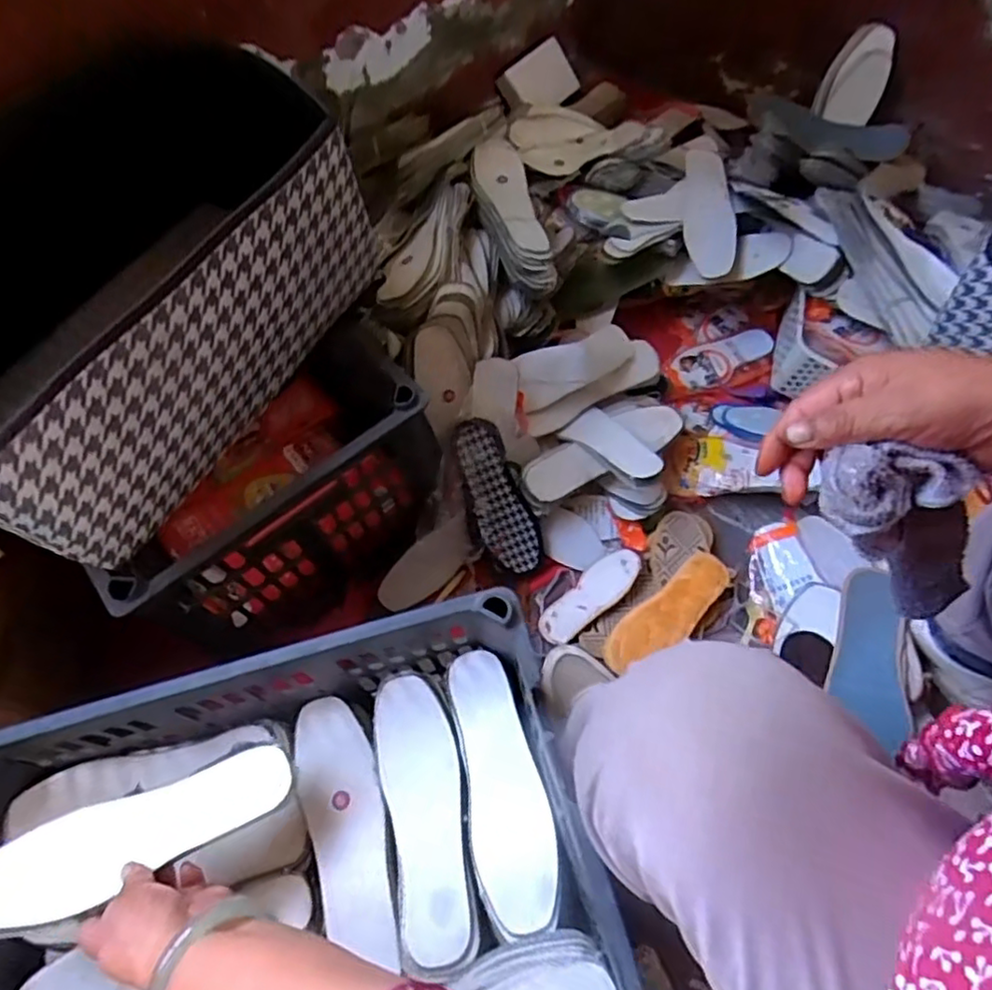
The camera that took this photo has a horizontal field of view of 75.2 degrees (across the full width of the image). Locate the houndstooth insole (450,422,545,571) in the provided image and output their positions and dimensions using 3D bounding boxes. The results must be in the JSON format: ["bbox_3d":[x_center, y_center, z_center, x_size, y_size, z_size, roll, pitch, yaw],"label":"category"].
[{"bbox_3d":[-0.003,0.005,0.788,0.073,0.009,0.197,-23,104,-8],"label":"houndstooth insole"}]

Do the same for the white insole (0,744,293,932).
[{"bbox_3d":[-0.267,0.253,0.480,0.220,0.012,0.067,-18,62,-19],"label":"white insole"}]

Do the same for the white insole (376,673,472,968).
[{"bbox_3d":[-0.060,0.265,0.549,0.062,0.013,0.216,-14,62,-3],"label":"white insole"}]

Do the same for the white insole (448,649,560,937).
[{"bbox_3d":[0.006,0.245,0.554,0.070,0.019,0.216,-11,62,-2],"label":"white insole"}]

